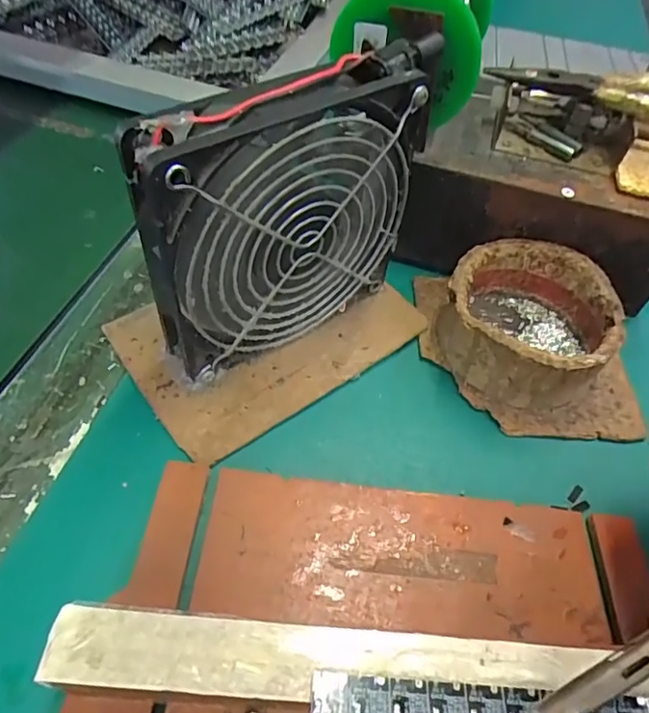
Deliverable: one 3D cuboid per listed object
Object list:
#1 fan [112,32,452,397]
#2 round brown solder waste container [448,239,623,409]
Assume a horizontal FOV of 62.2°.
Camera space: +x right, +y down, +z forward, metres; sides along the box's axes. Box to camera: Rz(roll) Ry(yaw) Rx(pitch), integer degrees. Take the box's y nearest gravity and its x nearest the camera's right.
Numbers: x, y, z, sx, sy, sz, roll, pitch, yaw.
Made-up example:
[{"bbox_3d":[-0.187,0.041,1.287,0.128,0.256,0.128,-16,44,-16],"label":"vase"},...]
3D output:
[{"bbox_3d":[-0.016,-0.051,0.231,0.122,0.128,0.025,-29,59,-24],"label":"fan"},{"bbox_3d":[0.103,-0.018,0.275,0.079,0.041,0.081,2,51,-2],"label":"round brown solder waste container"}]

